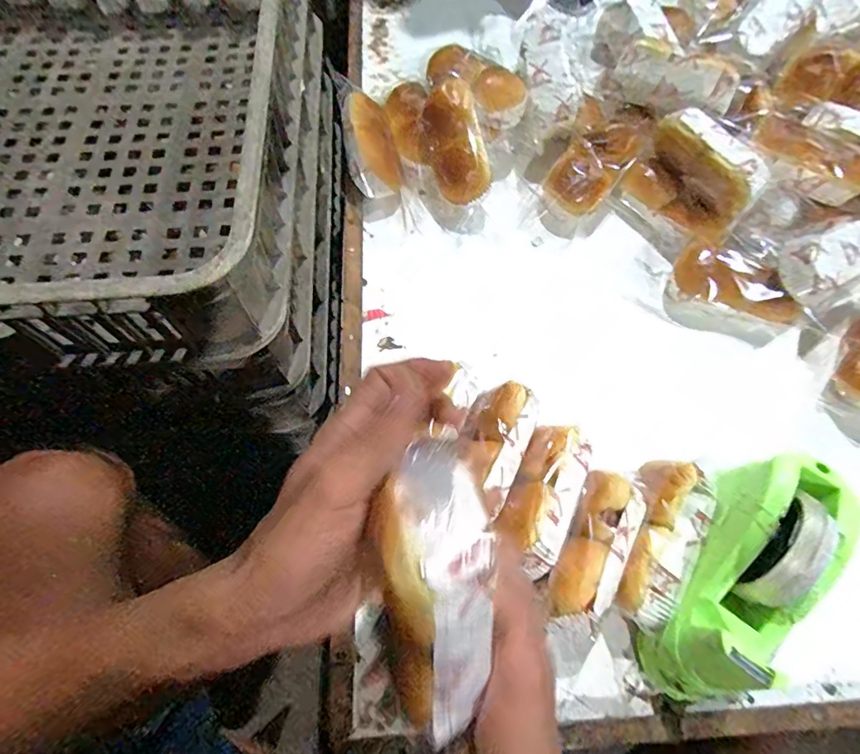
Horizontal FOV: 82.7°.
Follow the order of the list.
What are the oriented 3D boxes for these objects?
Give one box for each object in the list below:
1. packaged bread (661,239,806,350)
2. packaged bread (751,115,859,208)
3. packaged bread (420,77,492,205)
[{"bbox_3d":[0.337,-0.091,0.542,0.137,0.060,0.078,18,66,8],"label":"packaged bread"},{"bbox_3d":[0.426,-0.245,0.550,0.139,0.049,0.065,23,66,-6],"label":"packaged bread"},{"bbox_3d":[0.031,-0.274,0.575,0.059,0.047,0.133,-14,96,-7],"label":"packaged bread"}]

